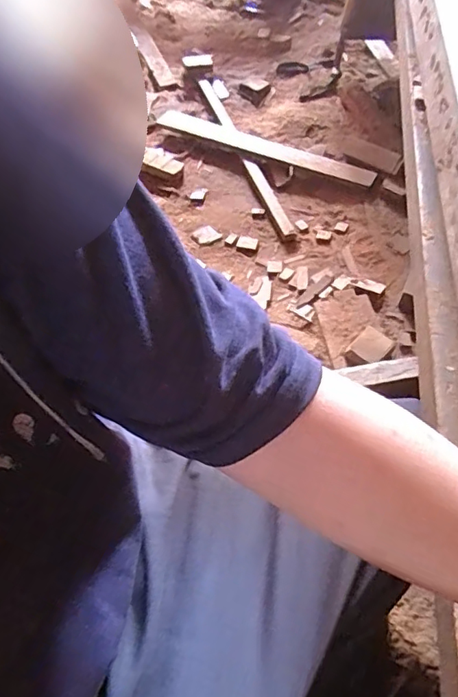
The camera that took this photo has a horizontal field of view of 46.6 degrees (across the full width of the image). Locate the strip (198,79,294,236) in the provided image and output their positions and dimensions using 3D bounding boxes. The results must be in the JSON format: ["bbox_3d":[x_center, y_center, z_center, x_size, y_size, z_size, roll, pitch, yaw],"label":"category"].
[{"bbox_3d":[0.026,-0.453,1.191,0.029,0.020,0.596,-16,58,-8],"label":"strip"}]

